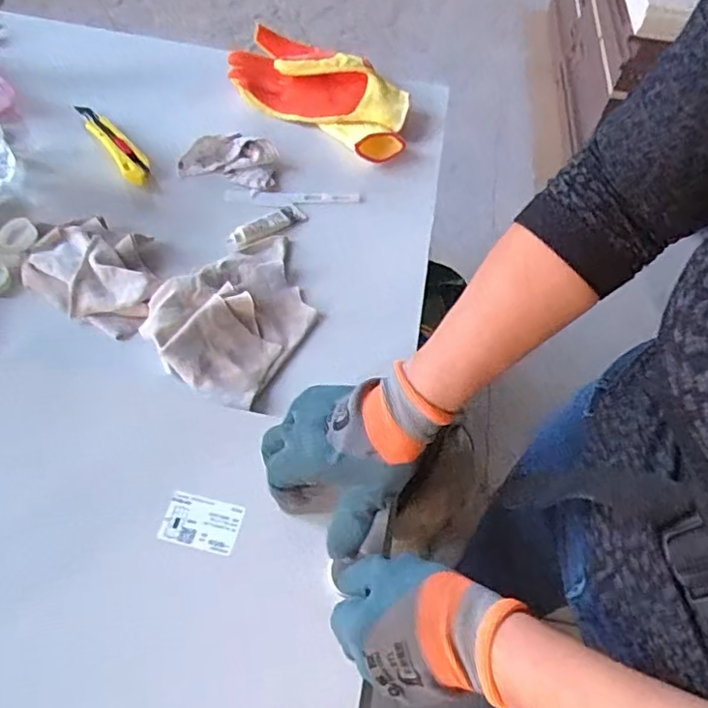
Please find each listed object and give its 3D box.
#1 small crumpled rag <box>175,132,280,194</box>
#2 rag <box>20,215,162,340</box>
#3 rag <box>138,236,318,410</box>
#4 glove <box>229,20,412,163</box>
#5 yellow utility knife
[{"bbox_3d":[-0.157,-0.241,0.726,0.117,0.026,0.069,3,56,-4],"label":"small crumpled rag"},{"bbox_3d":[-0.269,-0.093,0.618,0.144,0.033,0.116,22,57,9],"label":"rag"},{"bbox_3d":[-0.117,-0.055,0.605,0.143,0.036,0.207,25,57,11],"label":"rag"},{"bbox_3d":[-0.034,-0.360,0.800,0.271,0.064,0.151,36,60,18],"label":"glove"},{"bbox_3d":[-0.302,-0.270,0.737,0.033,0.026,0.175,-29,64,-23],"label":"yellow utility knife"}]

